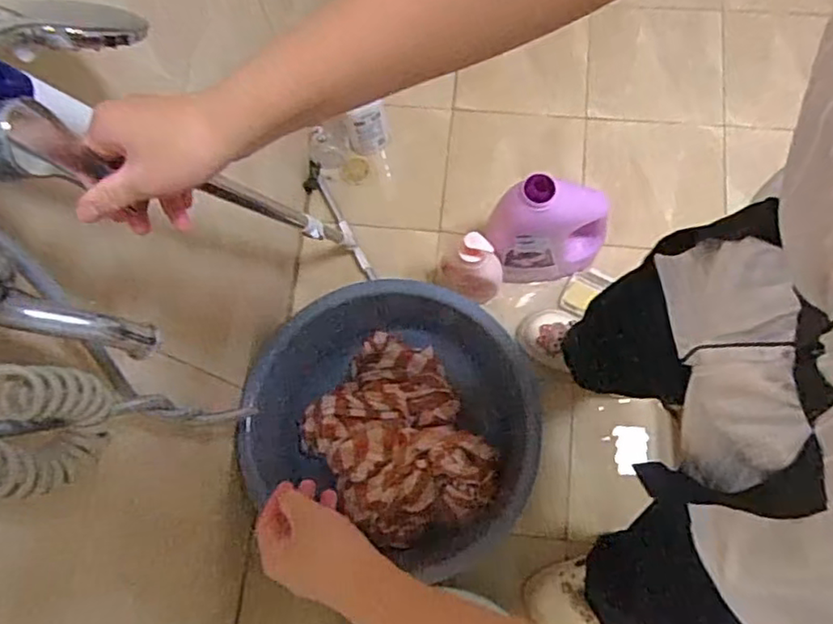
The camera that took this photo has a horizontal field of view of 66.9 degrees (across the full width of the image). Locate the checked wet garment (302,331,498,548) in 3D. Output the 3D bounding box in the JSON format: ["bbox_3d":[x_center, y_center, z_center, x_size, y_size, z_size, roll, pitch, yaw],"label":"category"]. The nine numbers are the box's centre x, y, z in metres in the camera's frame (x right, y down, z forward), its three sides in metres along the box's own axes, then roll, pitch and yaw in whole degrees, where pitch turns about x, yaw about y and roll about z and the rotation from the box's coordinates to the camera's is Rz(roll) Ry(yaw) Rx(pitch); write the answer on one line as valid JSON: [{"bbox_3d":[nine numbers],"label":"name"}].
[{"bbox_3d":[-0.043,0.218,1.125,0.285,0.104,0.374,-28,70,-9],"label":"checked wet garment"}]

